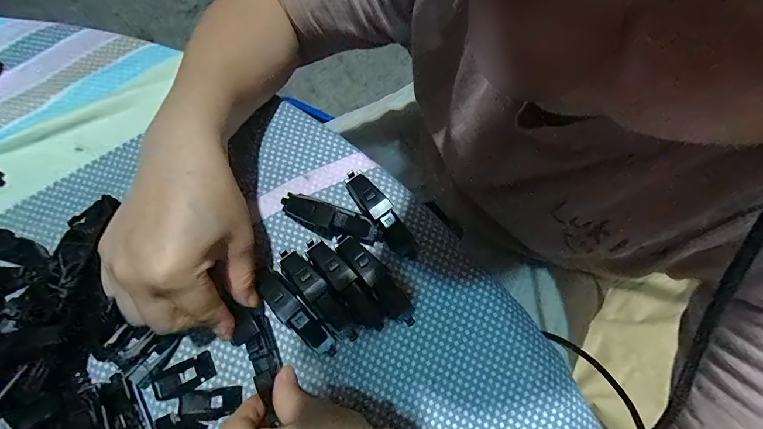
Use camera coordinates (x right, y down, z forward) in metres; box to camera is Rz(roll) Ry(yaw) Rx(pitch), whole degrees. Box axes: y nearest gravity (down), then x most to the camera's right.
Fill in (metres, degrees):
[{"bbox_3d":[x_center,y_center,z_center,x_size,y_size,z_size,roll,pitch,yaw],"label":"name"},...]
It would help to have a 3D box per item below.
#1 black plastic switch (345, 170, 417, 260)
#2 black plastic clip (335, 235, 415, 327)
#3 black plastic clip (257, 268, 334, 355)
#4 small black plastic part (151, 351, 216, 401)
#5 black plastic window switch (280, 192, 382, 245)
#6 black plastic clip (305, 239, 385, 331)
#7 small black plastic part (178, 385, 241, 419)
[{"bbox_3d":[-0.001,-0.002,0.274,0.021,0.008,0.079,-35,78,-9],"label":"black plastic switch"},{"bbox_3d":[-0.004,0.046,0.258,0.020,0.014,0.081,-38,79,-9],"label":"black plastic clip"},{"bbox_3d":[-0.063,0.068,0.249,0.018,0.019,0.079,-41,79,-10],"label":"black plastic clip"},{"bbox_3d":[-0.139,0.114,0.246,0.041,0.004,0.020,-26,77,-7],"label":"small black plastic part"},{"bbox_3d":[-0.039,0.005,0.273,0.078,0.008,0.025,20,76,5],"label":"black plastic window switch"},{"bbox_3d":[-0.027,0.049,0.254,0.019,0.019,0.080,-37,79,-9],"label":"black plastic clip"},{"bbox_3d":[-0.118,0.131,0.242,0.043,0.004,0.018,-7,76,-2],"label":"small black plastic part"}]

